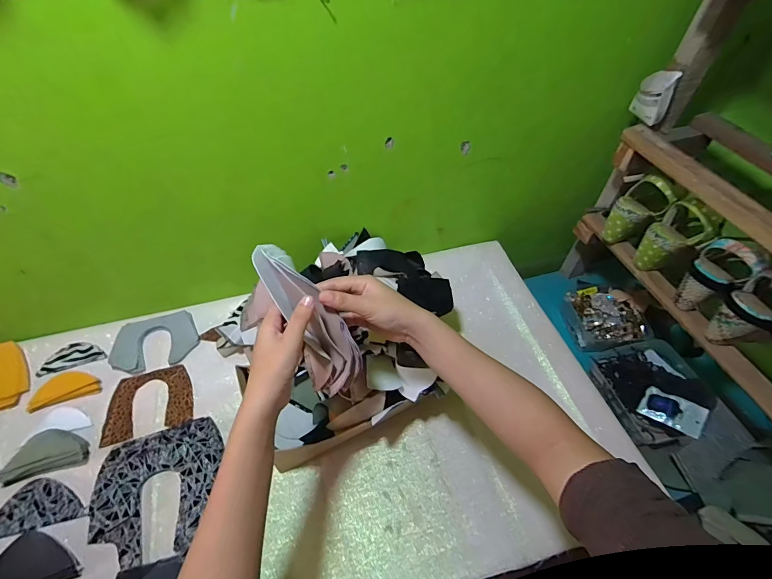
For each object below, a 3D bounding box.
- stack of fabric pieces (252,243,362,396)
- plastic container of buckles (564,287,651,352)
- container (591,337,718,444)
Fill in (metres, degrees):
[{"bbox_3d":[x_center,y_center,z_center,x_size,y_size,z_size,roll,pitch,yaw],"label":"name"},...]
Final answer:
[{"bbox_3d":[-0.083,0.038,0.414,0.051,0.200,0.050,13,46,45],"label":"stack of fabric pieces"},{"bbox_3d":[0.521,0.068,0.893,0.149,0.064,0.156,1,51,-1],"label":"plastic container of buckles"},{"bbox_3d":[0.552,0.200,0.772,0.191,0.055,0.207,-11,52,-11],"label":"container"}]

